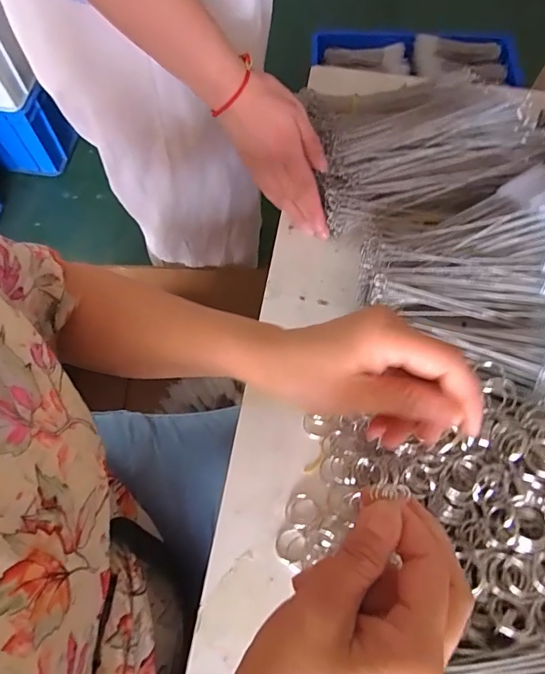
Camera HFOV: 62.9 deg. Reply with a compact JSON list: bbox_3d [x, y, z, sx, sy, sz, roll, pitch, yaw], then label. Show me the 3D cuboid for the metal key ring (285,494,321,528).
[{"bbox_3d":[0.024,0.138,0.354,0.025,0.004,0.026,0,65,0],"label":"metal key ring"}]

